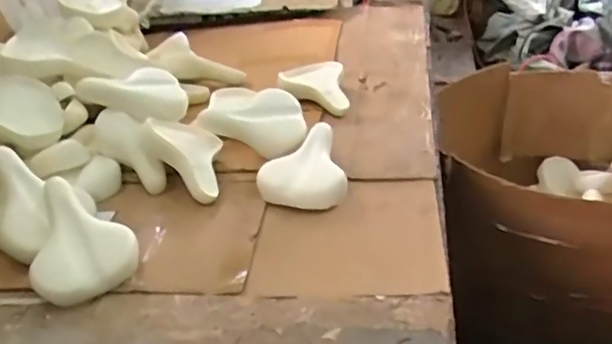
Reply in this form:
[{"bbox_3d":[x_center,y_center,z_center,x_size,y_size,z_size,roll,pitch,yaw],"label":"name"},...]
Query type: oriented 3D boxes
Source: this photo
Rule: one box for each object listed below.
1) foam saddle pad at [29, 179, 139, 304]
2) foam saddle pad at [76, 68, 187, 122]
[{"bbox_3d":[-0.434,0.126,1.120,0.189,0.126,0.227,-21,35,-21],"label":"foam saddle pad"},{"bbox_3d":[-0.413,-0.193,1.436,0.259,0.101,0.089,2,26,-29],"label":"foam saddle pad"}]

